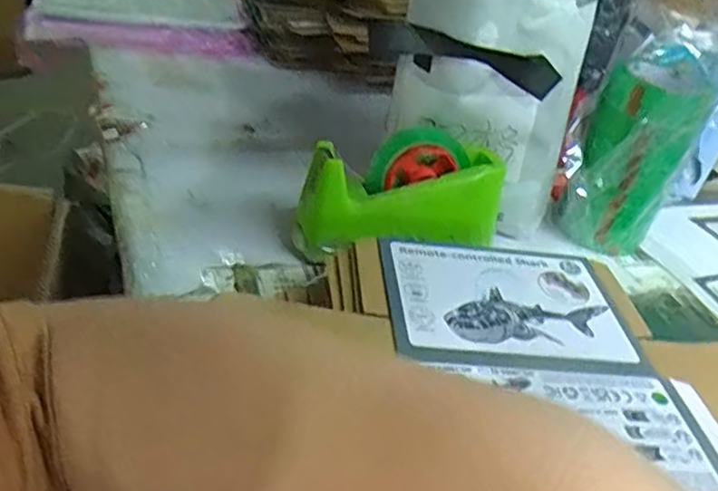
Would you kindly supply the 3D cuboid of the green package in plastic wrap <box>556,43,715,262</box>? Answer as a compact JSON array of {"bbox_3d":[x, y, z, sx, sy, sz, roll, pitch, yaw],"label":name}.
[{"bbox_3d":[0.295,-0.100,0.714,0.107,0.207,0.105,18,35,7],"label":"green package in plastic wrap"}]

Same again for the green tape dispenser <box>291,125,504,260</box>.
[{"bbox_3d":[0.042,-0.053,0.642,0.200,0.096,0.070,-3,37,-23],"label":"green tape dispenser"}]

